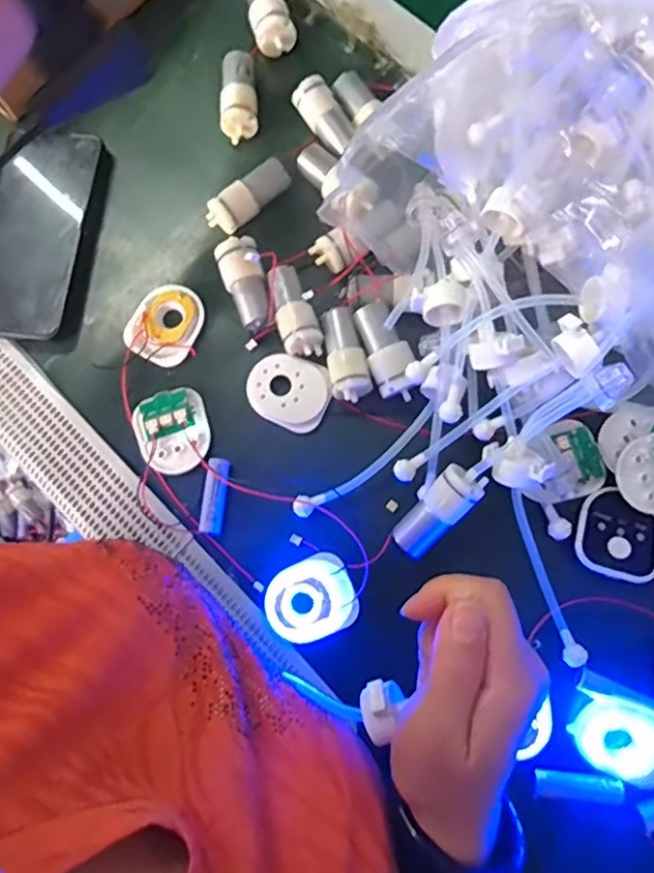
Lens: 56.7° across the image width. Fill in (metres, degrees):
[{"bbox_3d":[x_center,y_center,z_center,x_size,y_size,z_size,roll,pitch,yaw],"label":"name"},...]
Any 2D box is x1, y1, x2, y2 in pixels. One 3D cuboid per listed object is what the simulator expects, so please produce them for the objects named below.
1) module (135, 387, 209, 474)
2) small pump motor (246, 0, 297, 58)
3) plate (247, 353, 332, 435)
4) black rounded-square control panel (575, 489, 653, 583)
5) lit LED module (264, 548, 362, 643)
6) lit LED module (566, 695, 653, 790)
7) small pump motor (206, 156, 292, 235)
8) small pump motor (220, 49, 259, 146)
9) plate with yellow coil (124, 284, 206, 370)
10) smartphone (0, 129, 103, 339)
[{"bbox_3d":[-0.106,-0.004,0.417,0.048,0.011,0.056,-21,77,-1],"label":"module"},{"bbox_3d":[-0.046,-0.333,0.473,0.032,0.028,0.065,-12,77,1],"label":"small pump motor"},{"bbox_3d":[-0.026,-0.031,0.419,0.055,0.010,0.048,21,79,8],"label":"plate"},{"bbox_3d":[0.184,0.062,0.380,0.049,0.009,0.052,20,79,8],"label":"black rounded-square control panel"},{"bbox_3d":[-0.011,0.104,0.390,0.057,0.007,0.048,-22,77,-2],"label":"lit LED module"},{"bbox_3d":[0.178,0.180,0.358,0.058,0.009,0.047,17,79,7],"label":"lit LED module"},{"bbox_3d":[-0.057,-0.173,0.440,0.066,0.020,0.021,-41,78,-6],"label":"small pump motor"},{"bbox_3d":[-0.065,-0.258,0.462,0.026,0.024,0.063,0,77,4],"label":"small pump motor"},{"bbox_3d":[-0.116,-0.080,0.435,0.048,0.011,0.058,25,80,9],"label":"plate with yellow coil"},{"bbox_3d":[-0.214,-0.151,0.443,0.071,0.011,0.160,10,79,1],"label":"smartphone"}]

